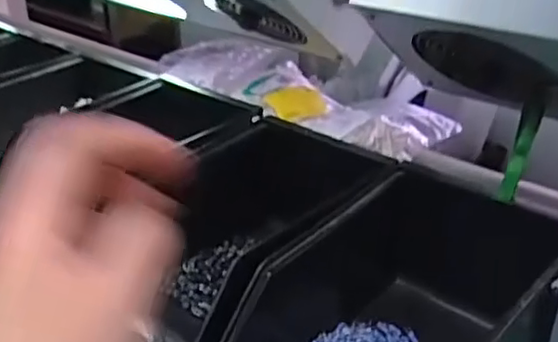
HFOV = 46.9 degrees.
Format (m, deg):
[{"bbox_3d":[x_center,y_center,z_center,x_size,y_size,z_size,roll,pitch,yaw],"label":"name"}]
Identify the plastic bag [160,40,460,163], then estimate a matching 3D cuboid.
[{"bbox_3d":[0.001,-0.109,0.854,0.161,0.044,0.493,-23,34,-37],"label":"plastic bag"}]

